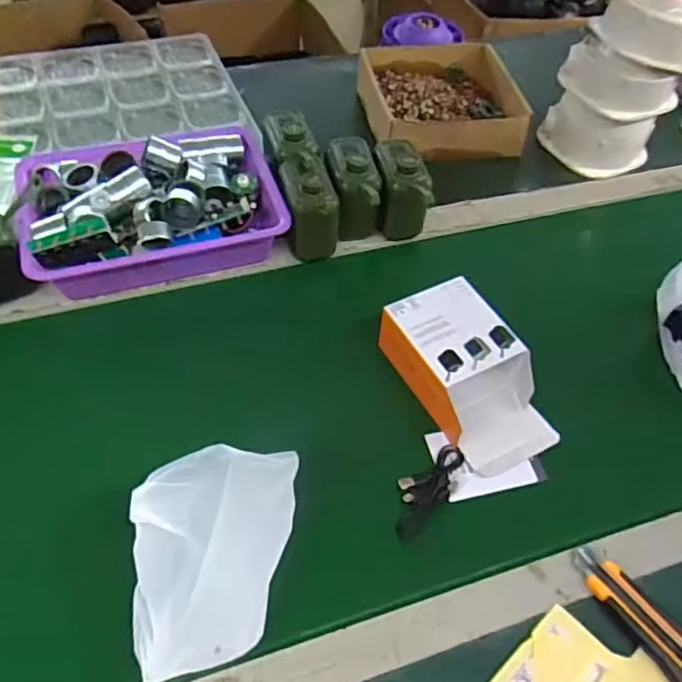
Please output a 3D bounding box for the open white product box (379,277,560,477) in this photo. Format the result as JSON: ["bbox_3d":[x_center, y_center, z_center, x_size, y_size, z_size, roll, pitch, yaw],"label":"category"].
[{"bbox_3d":[0.127,0.033,0.612,0.101,0.071,0.177,-23,59,-16],"label":"open white product box"}]

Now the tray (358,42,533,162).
[{"bbox_3d":[0.145,-0.358,0.906,0.215,0.059,0.224,-10,56,-7],"label":"tray"}]

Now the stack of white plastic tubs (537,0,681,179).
[{"bbox_3d":[0.377,-0.344,0.833,0.143,0.203,0.125,-13,57,-9],"label":"stack of white plastic tubs"}]

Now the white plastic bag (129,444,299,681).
[{"bbox_3d":[-0.097,0.170,0.485,0.124,0.077,0.152,-4,56,-3],"label":"white plastic bag"}]

